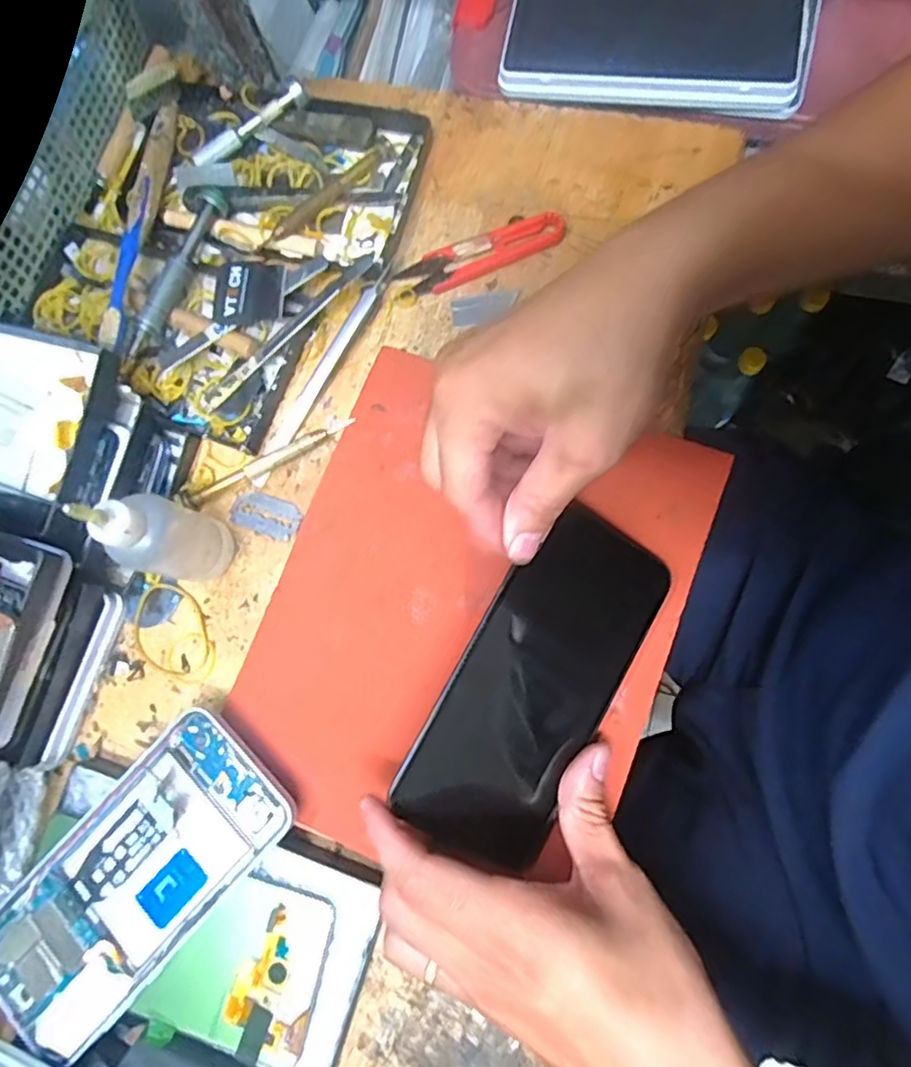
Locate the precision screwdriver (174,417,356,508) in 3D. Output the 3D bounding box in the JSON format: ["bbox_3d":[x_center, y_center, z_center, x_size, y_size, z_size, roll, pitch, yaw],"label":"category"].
[{"bbox_3d":[-0.107,-0.040,0.333,0.107,0.012,0.011,-25,79,1],"label":"precision screwdriver"}]

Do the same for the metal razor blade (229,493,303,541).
[{"bbox_3d":[-0.108,-0.011,0.333,0.041,0.004,0.022,20,75,11],"label":"metal razor blade"}]

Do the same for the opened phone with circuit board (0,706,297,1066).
[{"bbox_3d":[-0.156,0.166,0.282,0.078,0.009,0.158,42,86,11],"label":"opened phone with circuit board"}]

